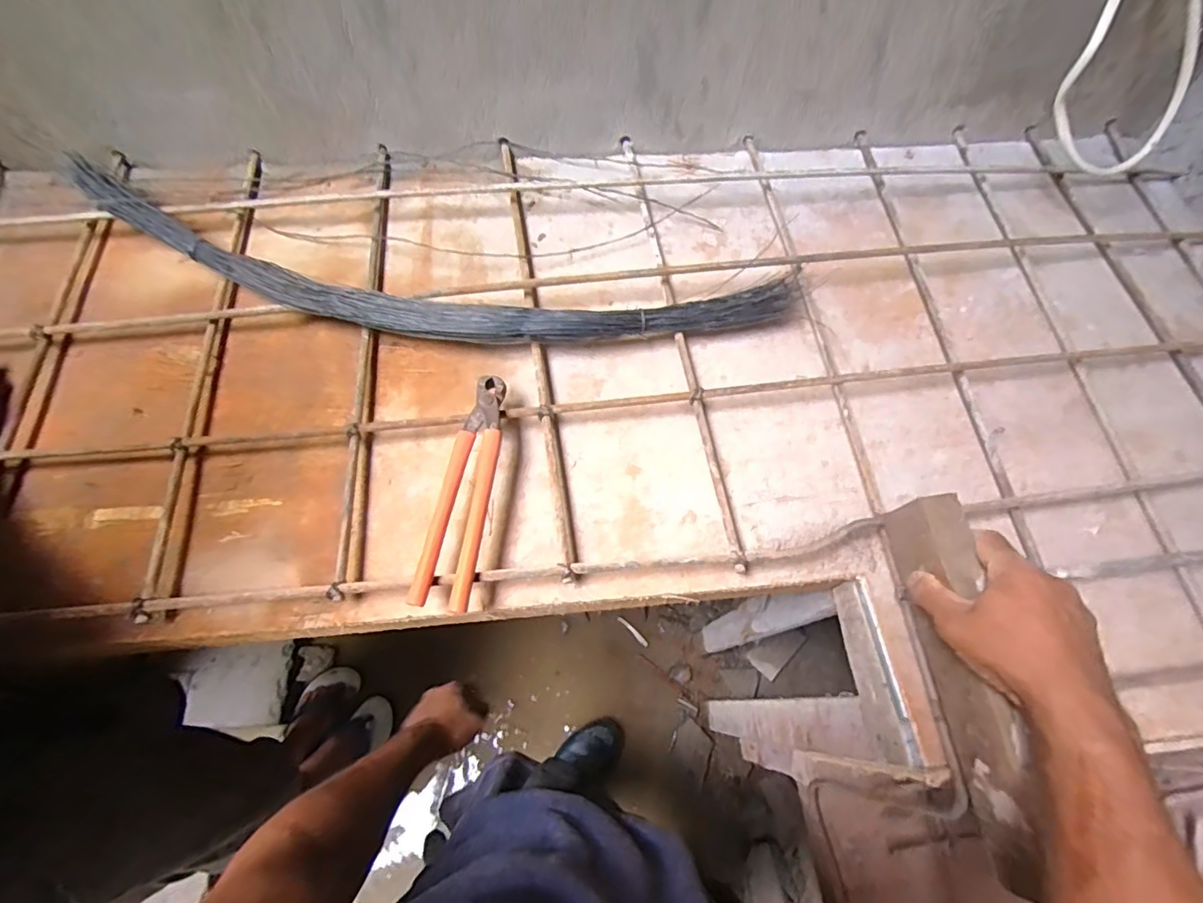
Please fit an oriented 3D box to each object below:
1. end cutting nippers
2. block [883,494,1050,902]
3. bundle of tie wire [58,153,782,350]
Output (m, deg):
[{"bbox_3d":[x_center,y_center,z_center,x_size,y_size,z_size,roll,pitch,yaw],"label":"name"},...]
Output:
[{"bbox_3d":[-0.122,0.030,0.498,0.047,0.017,0.222,8,65,1],"label":"end cutting nippers"},{"bbox_3d":[0.284,0.173,0.419,0.031,0.069,0.273,-2,70,-3],"label":"block"},{"bbox_3d":[-0.196,-0.189,0.613,0.837,0.058,0.158,8,68,1],"label":"bundle of tie wire"}]

